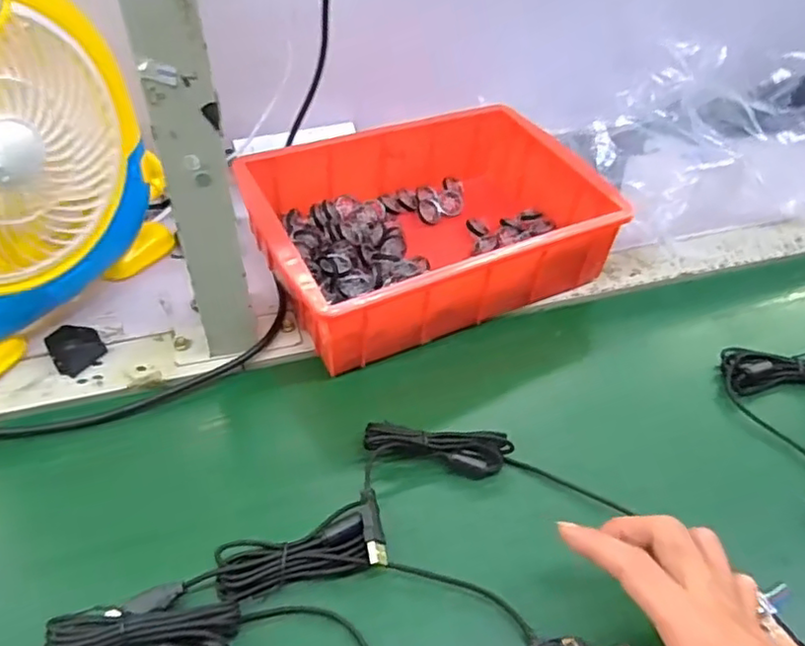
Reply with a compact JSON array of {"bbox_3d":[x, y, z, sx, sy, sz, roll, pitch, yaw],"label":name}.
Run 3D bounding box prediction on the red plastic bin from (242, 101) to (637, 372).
[{"bbox_3d":[0.017,-0.089,0.561,0.280,0.094,0.198,-20,53,-22],"label":"red plastic bin"}]

